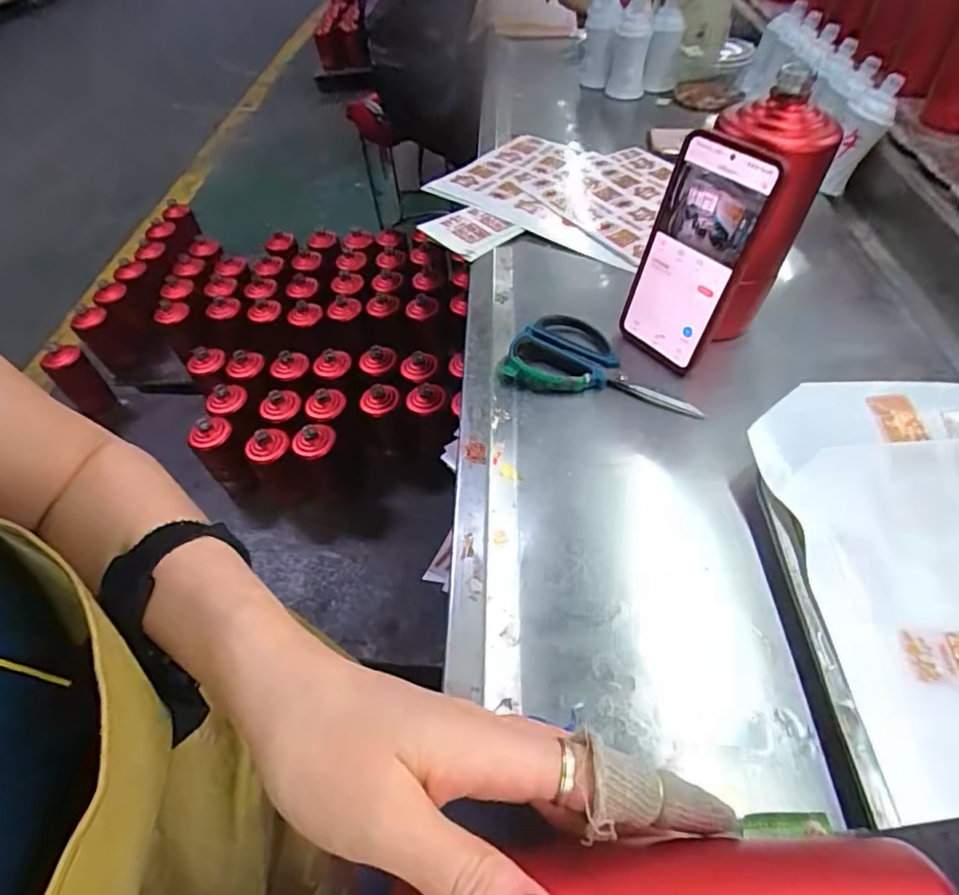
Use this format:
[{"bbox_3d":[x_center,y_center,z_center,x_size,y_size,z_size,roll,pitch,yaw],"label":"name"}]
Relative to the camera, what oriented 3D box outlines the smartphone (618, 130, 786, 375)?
[{"bbox_3d":[0.163,-0.147,0.438,0.014,0.166,0.084,-21,51,-32],"label":"smartphone"}]

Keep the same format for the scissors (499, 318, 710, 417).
[{"bbox_3d":[0.108,-0.073,0.471,0.160,0.009,0.091,14,53,16],"label":"scissors"}]

